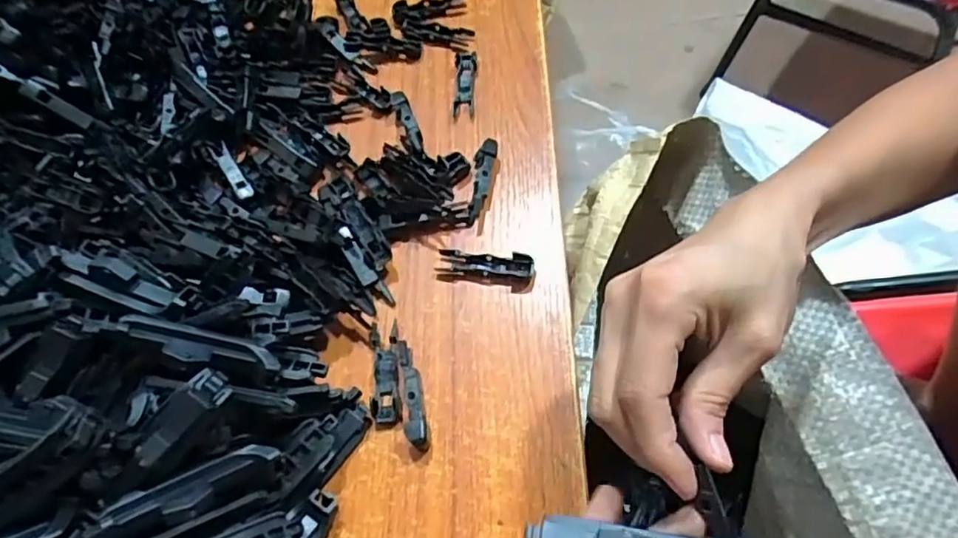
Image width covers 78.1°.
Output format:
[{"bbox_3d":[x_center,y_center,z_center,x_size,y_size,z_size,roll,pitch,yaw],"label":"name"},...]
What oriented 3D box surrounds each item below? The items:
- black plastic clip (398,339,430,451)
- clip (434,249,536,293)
[{"bbox_3d":[-0.033,0.064,0.301,0.010,0.012,0.057,-12,61,3],"label":"black plastic clip"},{"bbox_3d":[0.004,-0.001,0.331,0.055,0.009,0.019,8,64,14],"label":"clip"}]

